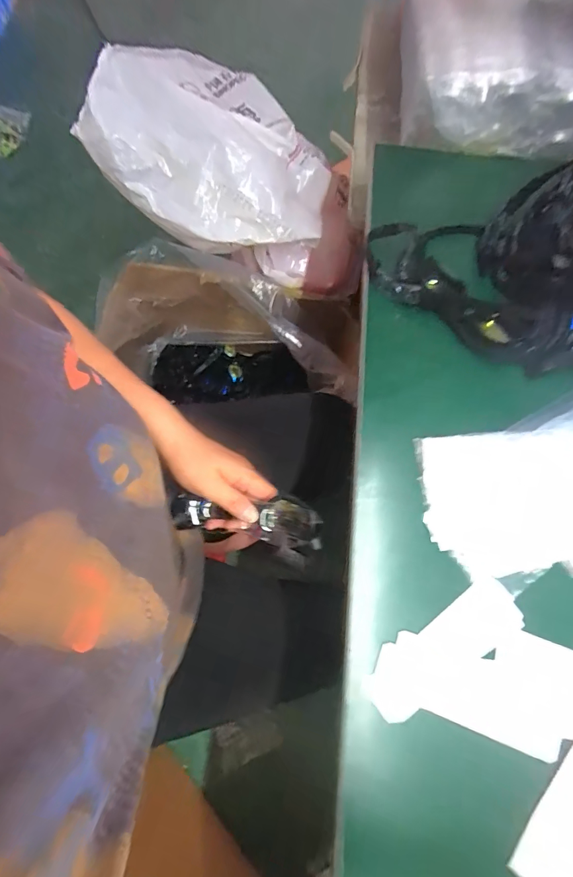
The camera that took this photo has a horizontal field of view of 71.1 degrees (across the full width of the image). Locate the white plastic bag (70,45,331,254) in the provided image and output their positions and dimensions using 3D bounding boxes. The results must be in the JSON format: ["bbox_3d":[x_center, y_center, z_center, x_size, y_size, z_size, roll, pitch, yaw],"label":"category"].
[{"bbox_3d":[-0.127,-0.560,0.820,0.440,0.221,0.329,29,50,-14],"label":"white plastic bag"}]

